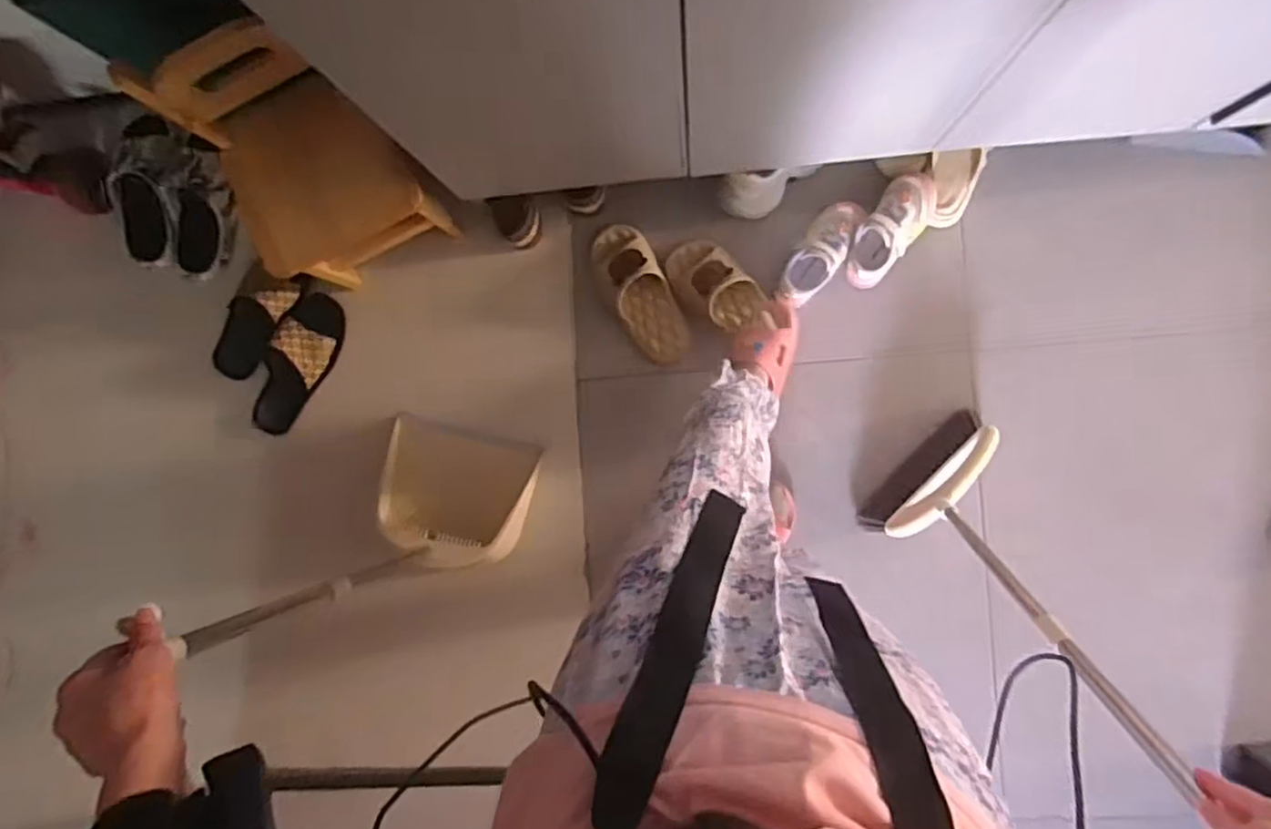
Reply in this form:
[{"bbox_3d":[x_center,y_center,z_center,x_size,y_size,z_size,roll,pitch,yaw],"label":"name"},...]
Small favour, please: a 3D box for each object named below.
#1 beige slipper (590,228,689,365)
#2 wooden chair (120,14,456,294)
[{"bbox_3d":[0.002,-0.212,1.221,0.110,0.055,0.265,-25,91,1],"label":"beige slipper"},{"bbox_3d":[-0.473,-0.357,1.068,0.265,0.364,0.239,-19,91,0],"label":"wooden chair"}]

